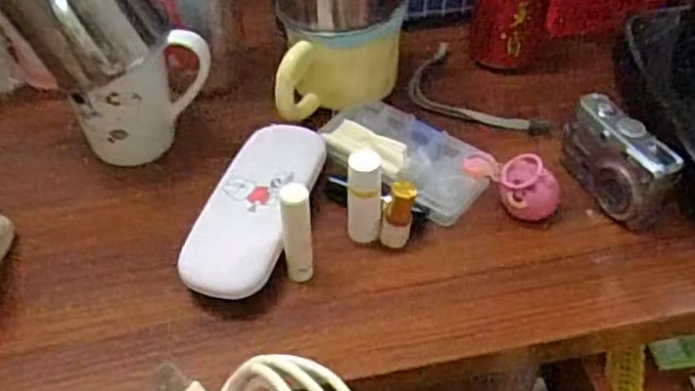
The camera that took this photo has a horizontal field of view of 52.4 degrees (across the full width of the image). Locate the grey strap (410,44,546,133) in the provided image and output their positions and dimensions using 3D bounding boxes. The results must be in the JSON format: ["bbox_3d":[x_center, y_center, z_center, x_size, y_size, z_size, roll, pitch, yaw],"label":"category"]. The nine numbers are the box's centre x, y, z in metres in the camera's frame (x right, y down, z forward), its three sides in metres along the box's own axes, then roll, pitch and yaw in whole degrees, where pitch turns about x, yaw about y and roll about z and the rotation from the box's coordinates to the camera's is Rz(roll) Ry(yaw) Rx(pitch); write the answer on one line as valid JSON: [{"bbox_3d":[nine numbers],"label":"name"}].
[{"bbox_3d":[0.100,-0.081,0.592,0.062,0.016,0.130,-28,53,-24],"label":"grey strap"}]

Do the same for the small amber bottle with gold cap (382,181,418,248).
[{"bbox_3d":[0.034,0.012,0.472,0.020,0.044,0.017,4,47,4],"label":"small amber bottle with gold cap"}]

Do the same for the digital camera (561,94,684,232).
[{"bbox_3d":[0.189,-0.020,0.494,0.026,0.065,0.093,-18,49,-16],"label":"digital camera"}]

